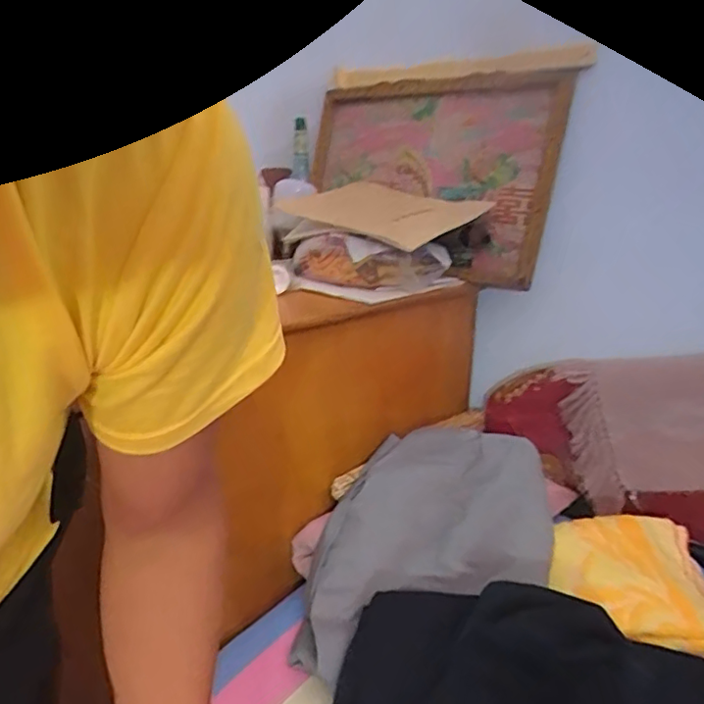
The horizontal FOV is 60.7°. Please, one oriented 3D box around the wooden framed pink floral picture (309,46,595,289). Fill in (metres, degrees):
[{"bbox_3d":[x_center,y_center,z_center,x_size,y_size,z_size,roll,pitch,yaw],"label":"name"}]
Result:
[{"bbox_3d":[0.105,-0.290,0.926,0.066,0.295,0.480,-11,22,-39],"label":"wooden framed pink floral picture"}]

